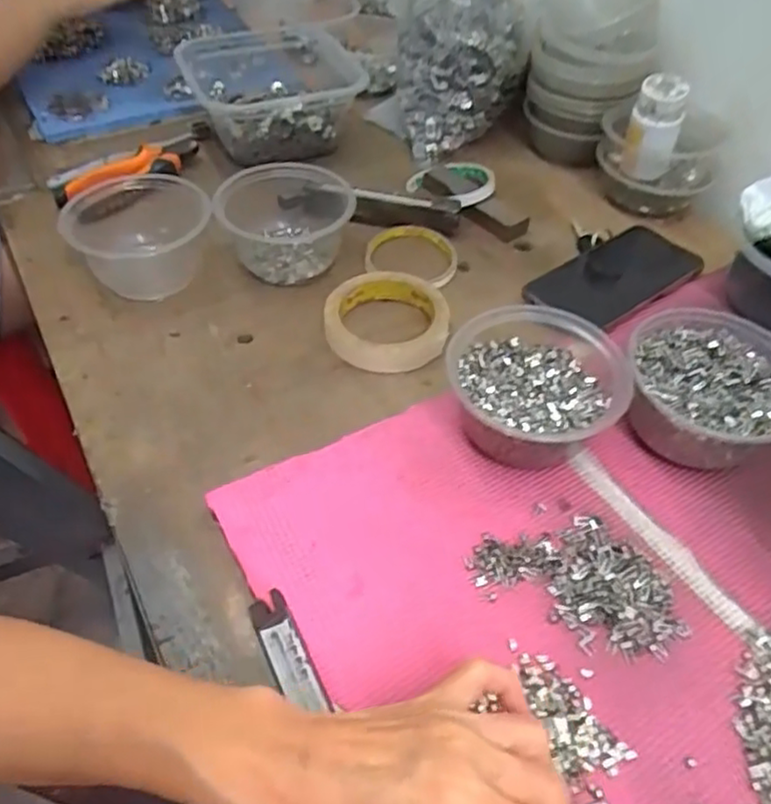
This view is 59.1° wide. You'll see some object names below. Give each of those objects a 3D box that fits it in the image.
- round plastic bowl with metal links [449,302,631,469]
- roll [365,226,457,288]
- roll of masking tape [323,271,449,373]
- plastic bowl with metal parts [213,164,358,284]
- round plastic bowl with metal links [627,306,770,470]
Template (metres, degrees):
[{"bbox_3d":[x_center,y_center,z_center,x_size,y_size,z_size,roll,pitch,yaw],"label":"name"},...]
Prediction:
[{"bbox_3d":[0.101,-0.006,0.460,0.112,0.055,0.113,1,49,-2],"label":"round plastic bowl with metal links"},{"bbox_3d":[0.025,-0.138,0.618,0.080,0.010,0.080,0,50,0],"label":"roll"},{"bbox_3d":[0.002,-0.070,0.549,0.094,0.022,0.100,1,49,-2],"label":"roll of masking tape"},{"bbox_3d":[-0.085,-0.162,0.595,0.109,0.054,0.104,0,50,0],"label":"plastic bowl with metal parts"},{"bbox_3d":[0.220,-0.009,0.464,0.110,0.055,0.116,1,49,-2],"label":"round plastic bowl with metal links"}]

